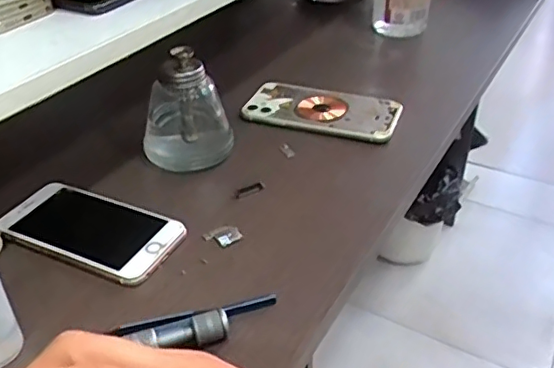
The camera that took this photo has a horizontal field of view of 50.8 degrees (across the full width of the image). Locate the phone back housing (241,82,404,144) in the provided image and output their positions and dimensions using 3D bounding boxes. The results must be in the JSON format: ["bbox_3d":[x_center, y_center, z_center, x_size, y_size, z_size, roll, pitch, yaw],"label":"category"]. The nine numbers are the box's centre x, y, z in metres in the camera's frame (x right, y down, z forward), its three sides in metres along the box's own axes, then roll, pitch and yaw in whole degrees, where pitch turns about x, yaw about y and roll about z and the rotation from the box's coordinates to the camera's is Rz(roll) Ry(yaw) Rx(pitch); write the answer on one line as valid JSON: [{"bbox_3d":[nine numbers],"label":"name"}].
[{"bbox_3d":[0.044,-0.072,0.573,0.148,0.014,0.066,11,37,18],"label":"phone back housing"}]

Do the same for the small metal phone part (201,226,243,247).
[{"bbox_3d":[-0.040,0.038,0.436,0.025,0.004,0.021,-24,41,-28],"label":"small metal phone part"}]

